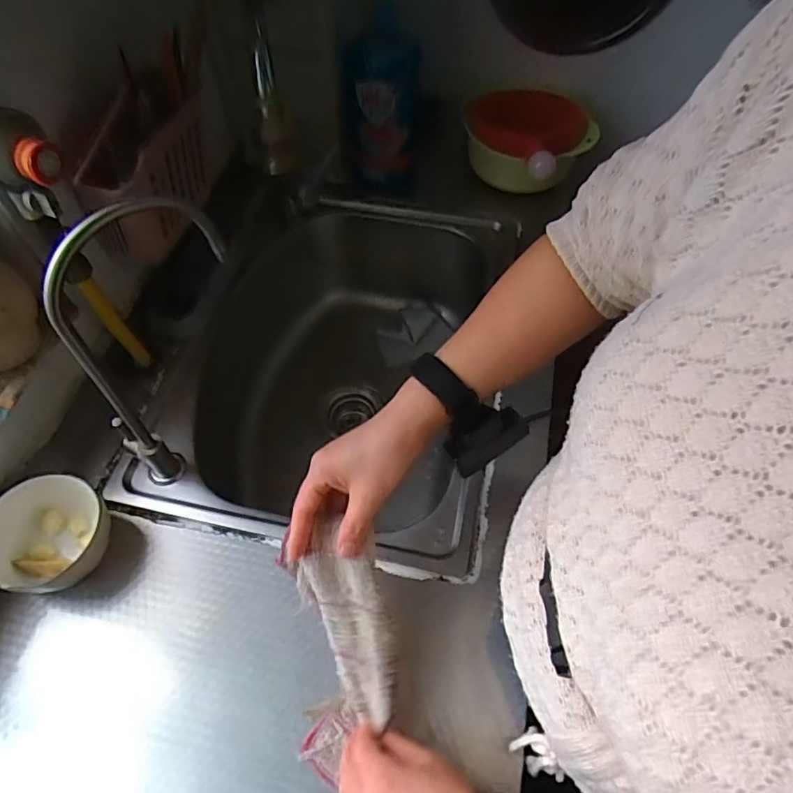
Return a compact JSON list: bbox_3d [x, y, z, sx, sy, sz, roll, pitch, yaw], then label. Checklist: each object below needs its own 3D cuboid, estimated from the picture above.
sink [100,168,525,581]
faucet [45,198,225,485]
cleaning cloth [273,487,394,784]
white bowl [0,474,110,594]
[{"bbox_3d":[-0.076,-0.019,0.839,0.442,0.267,0.590,10,57,6],"label":"sink"},{"bbox_3d":[-0.225,-0.050,0.520,0.052,0.318,0.163,37,63,22],"label":"faucet"},{"bbox_3d":[-0.043,0.209,0.463,0.082,0.052,0.219,-3,95,-2],"label":"cleaning cloth"},{"bbox_3d":[-0.361,0.142,0.550,0.118,0.065,0.114,0,56,0],"label":"white bowl"}]

